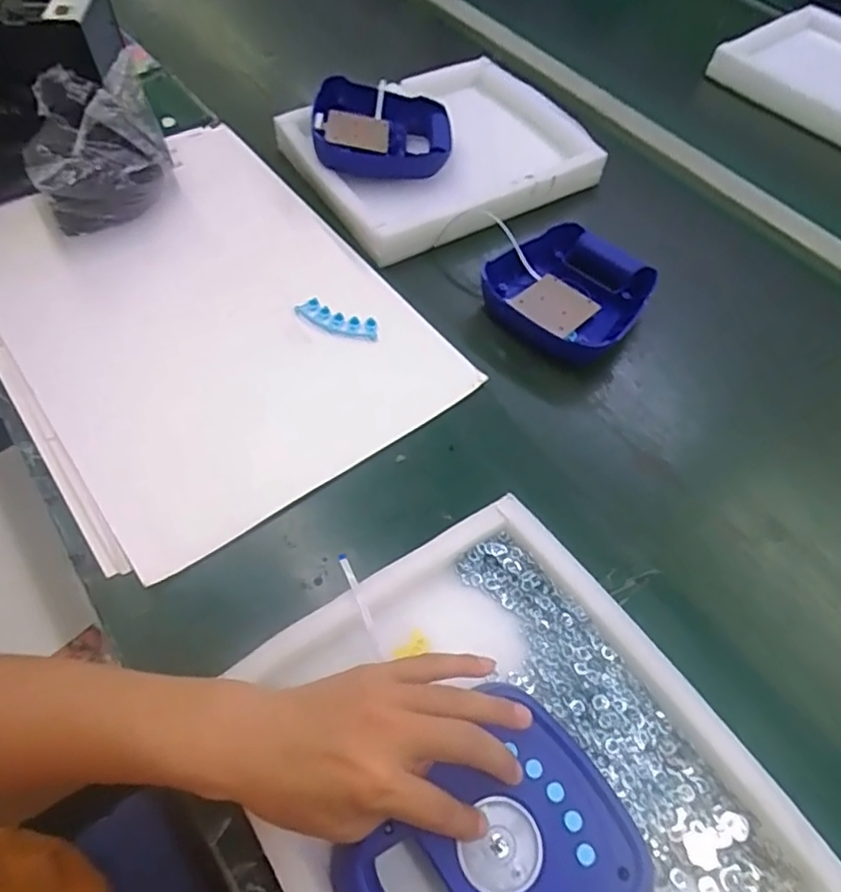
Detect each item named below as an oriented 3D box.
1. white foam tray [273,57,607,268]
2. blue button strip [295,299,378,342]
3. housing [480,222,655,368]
[{"bbox_3d":[0.030,-0.405,0.837,0.370,0.043,0.345,-28,63,-18],"label":"white foam tray"},{"bbox_3d":[-0.091,-0.137,0.682,0.093,0.023,0.019,20,59,10],"label":"blue button strip"},{"bbox_3d":[0.169,-0.179,0.713,0.172,0.038,0.180,-36,66,-22],"label":"housing"}]

